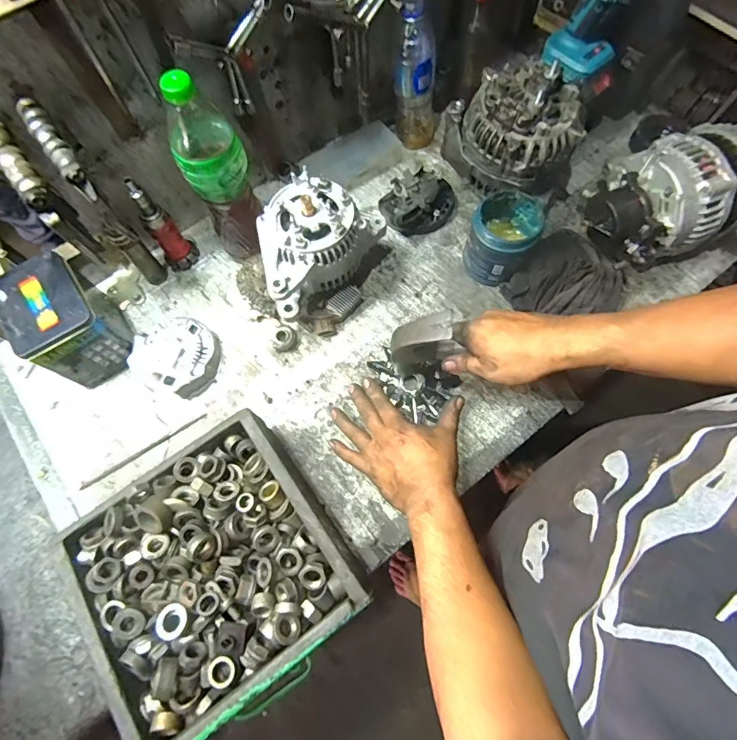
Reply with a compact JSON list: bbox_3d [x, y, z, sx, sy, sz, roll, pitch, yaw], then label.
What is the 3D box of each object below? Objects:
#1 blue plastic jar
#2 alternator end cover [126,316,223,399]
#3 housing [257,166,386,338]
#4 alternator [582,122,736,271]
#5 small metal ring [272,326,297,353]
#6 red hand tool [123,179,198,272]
[{"bbox_3d":[0.187,-0.183,0.616,0.086,0.100,0.095,26,72,10],"label":"blue plastic jar"},{"bbox_3d":[-0.269,-0.024,0.606,0.113,0.039,0.107,12,70,5],"label":"alternator end cover"},{"bbox_3d":[-0.074,-0.154,0.591,0.139,0.142,0.178,21,71,9],"label":"housing"},{"bbox_3d":[0.398,-0.237,0.593,0.178,0.134,0.171,0,69,1],"label":"alternator"},{"bbox_3d":[-0.120,-0.046,0.615,0.032,0.019,0.034,0,69,1],"label":"small metal ring"},{"bbox_3d":[-0.293,-0.207,0.614,0.046,0.154,0.042,-34,72,-11],"label":"red hand tool"}]

